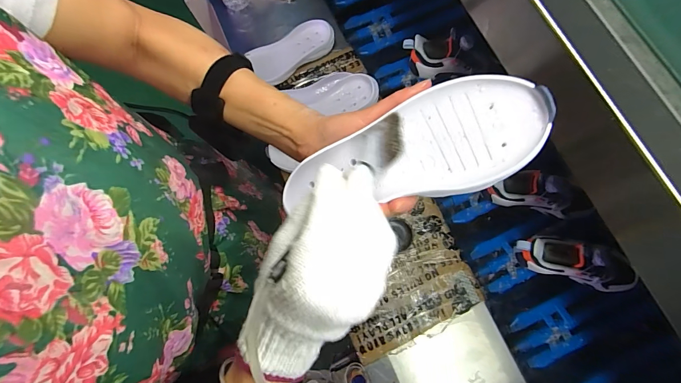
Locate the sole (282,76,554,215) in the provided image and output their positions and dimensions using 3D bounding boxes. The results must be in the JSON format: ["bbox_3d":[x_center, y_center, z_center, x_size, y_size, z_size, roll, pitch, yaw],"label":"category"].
[{"bbox_3d":[0.046,-0.031,0.275,0.215,0.032,0.081,-14,74,20],"label":"sole"}]

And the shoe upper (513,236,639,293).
[{"bbox_3d":[0.401,0.124,0.580,0.196,0.104,0.072,9,75,4],"label":"shoe upper"}]

